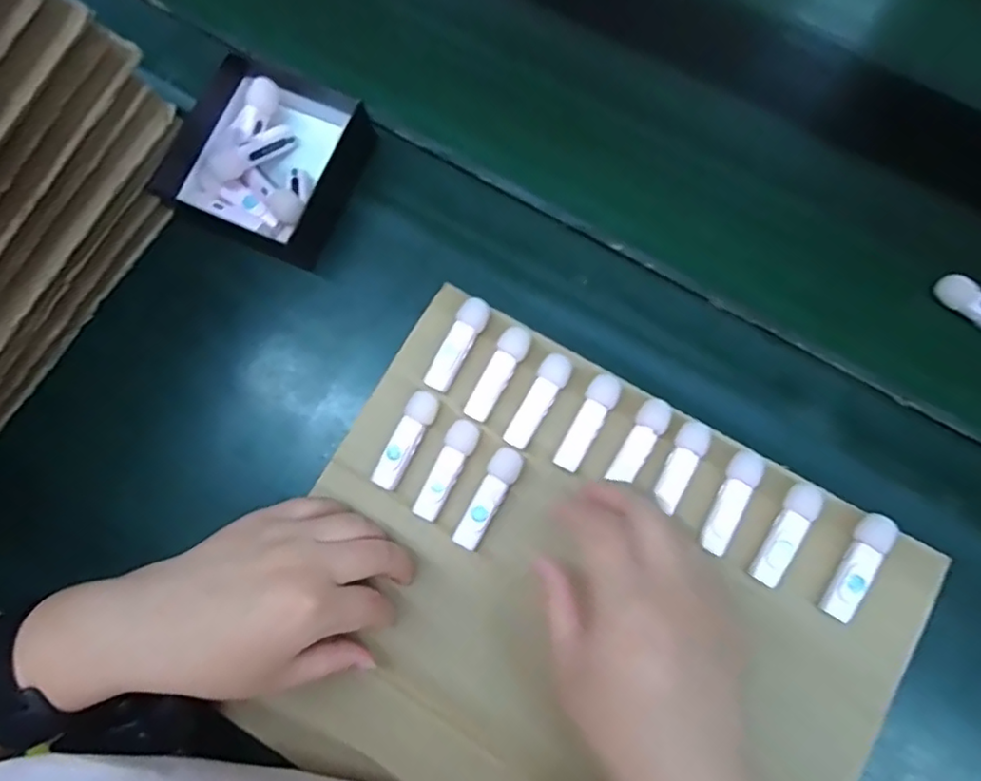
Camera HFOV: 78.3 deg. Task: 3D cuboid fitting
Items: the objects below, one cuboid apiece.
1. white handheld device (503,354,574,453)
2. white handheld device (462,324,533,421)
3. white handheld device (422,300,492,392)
[{"bbox_3d":[0.029,0.006,0.379,0.019,0.012,0.063,34,78,9],"label":"white handheld device"},{"bbox_3d":[0.006,-0.011,0.383,0.018,0.011,0.064,28,77,7],"label":"white handheld device"},{"bbox_3d":[-0.020,-0.029,0.389,0.018,0.014,0.064,28,77,7],"label":"white handheld device"}]

